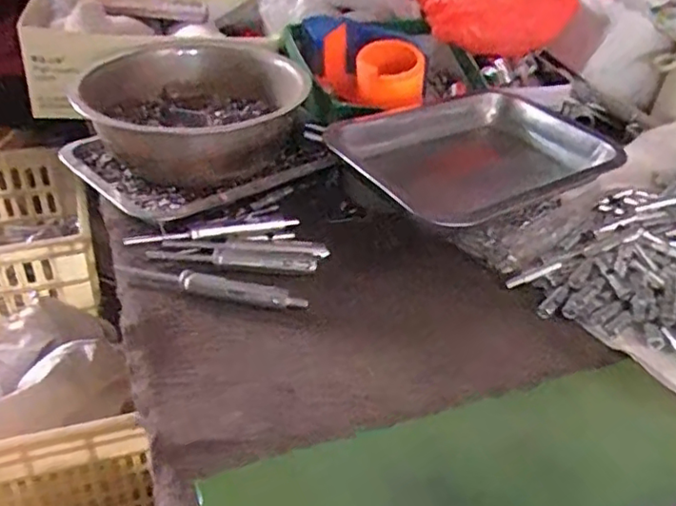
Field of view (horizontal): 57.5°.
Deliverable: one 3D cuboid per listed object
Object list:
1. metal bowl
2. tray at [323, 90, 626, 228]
[{"bbox_3d":[-0.147,-0.151,0.649,0.228,0.081,0.246,-22,44,-27],"label":"metal bowl"},{"bbox_3d":[0.137,-0.095,0.596,0.249,0.047,0.188,-19,43,-28],"label":"tray"}]

